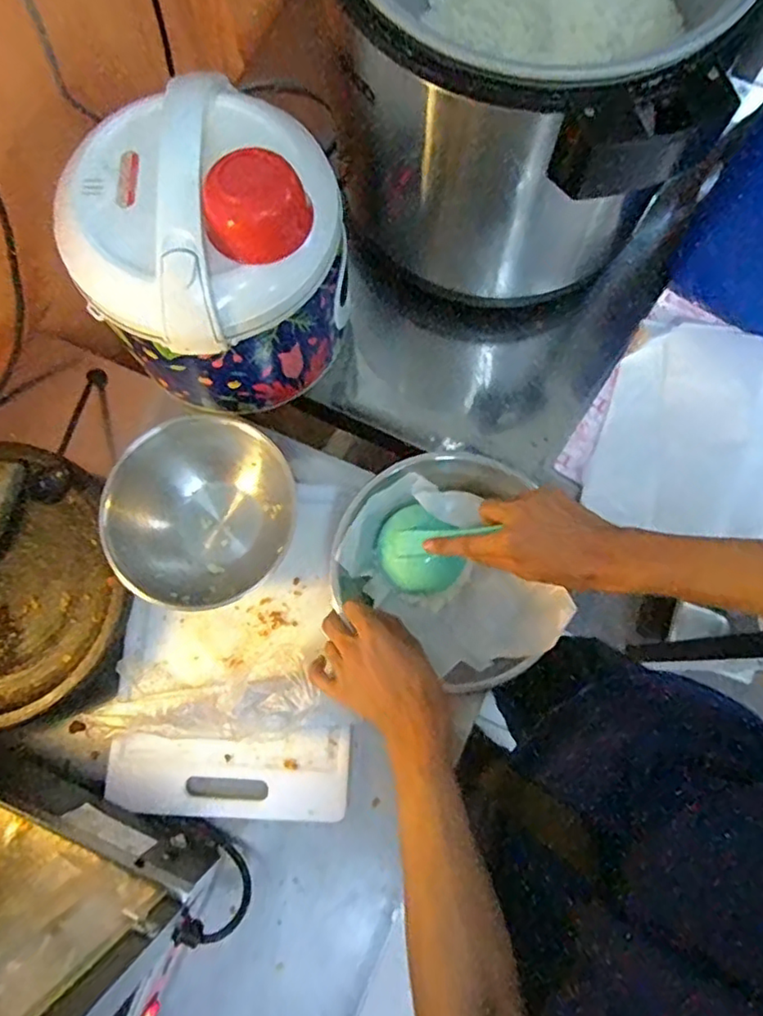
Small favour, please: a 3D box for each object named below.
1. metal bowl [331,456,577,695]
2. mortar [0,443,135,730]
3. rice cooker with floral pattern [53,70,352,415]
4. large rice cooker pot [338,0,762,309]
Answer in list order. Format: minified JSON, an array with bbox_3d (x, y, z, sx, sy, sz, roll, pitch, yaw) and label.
[{"bbox_3d":[0.079,0.054,0.656,0.234,0.075,0.209,34,79,8],"label":"metal bowl"},{"bbox_3d":[-0.414,0.073,0.666,0.274,0.066,0.295,0,77,0],"label":"mortar"},{"bbox_3d":[-0.159,-0.254,0.620,0.257,0.227,0.230,-27,78,-6],"label":"rice cooker with floral pattern"},{"bbox_3d":[0.134,-0.448,0.669,0.358,0.357,0.374,11,77,3],"label":"large rice cooker pot"}]

